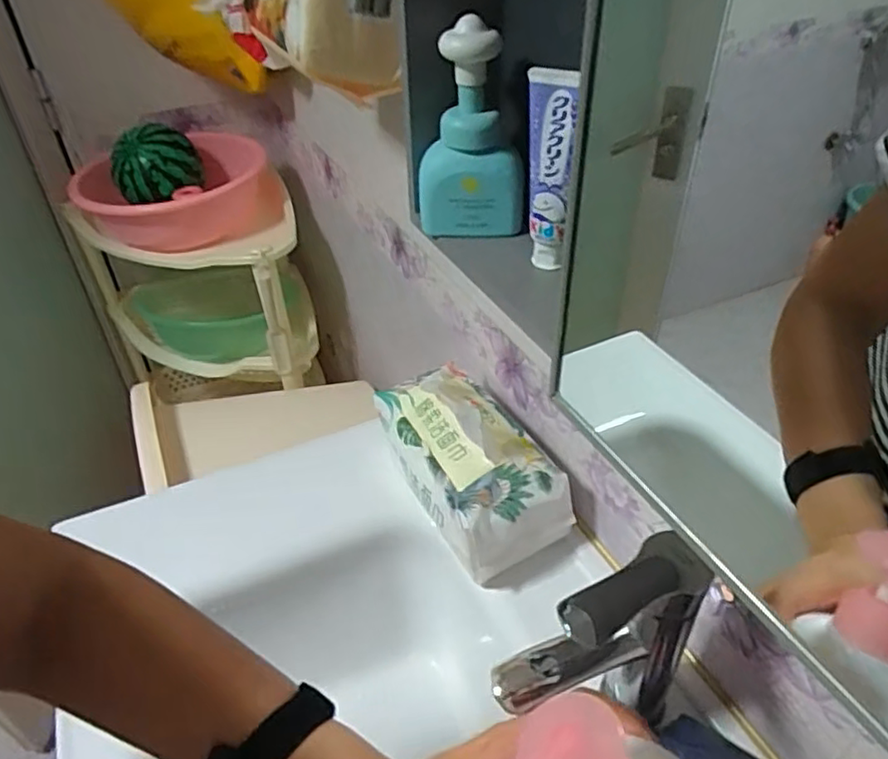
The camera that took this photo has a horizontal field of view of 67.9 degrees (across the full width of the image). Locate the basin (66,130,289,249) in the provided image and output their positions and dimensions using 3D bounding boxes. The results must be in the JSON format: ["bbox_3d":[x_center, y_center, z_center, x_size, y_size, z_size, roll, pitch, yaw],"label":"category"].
[{"bbox_3d":[-0.446,-0.315,1.154,0.306,0.129,0.306,0,39,0],"label":"basin"}]

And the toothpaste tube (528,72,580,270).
[{"bbox_3d":[0.071,-0.140,0.452,0.036,0.129,0.028,4,39,6],"label":"toothpaste tube"}]

